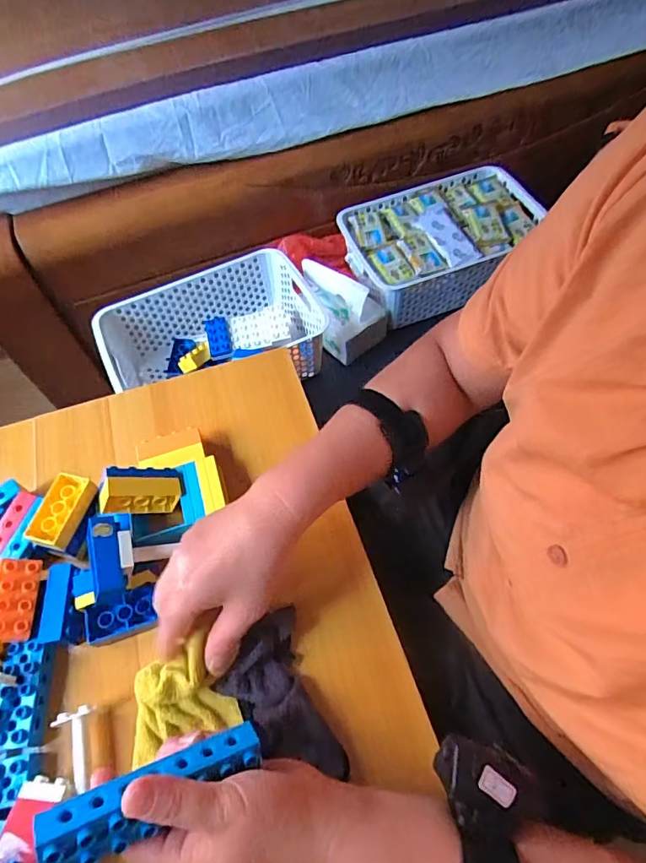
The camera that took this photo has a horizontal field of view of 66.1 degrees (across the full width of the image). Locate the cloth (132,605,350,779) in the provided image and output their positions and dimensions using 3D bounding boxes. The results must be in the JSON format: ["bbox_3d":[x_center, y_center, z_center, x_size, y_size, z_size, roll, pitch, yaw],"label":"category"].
[{"bbox_3d":[-0.074,0.213,0.373,0.143,0.052,0.118,-20,60,-8],"label":"cloth"}]

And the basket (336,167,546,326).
[{"bbox_3d":[0.199,-0.317,0.831,0.319,0.102,0.210,-23,60,-9],"label":"basket"}]

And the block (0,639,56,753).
[{"bbox_3d":[-0.238,0.209,0.397,0.035,0.019,0.075,-8,59,-1],"label":"block"}]

